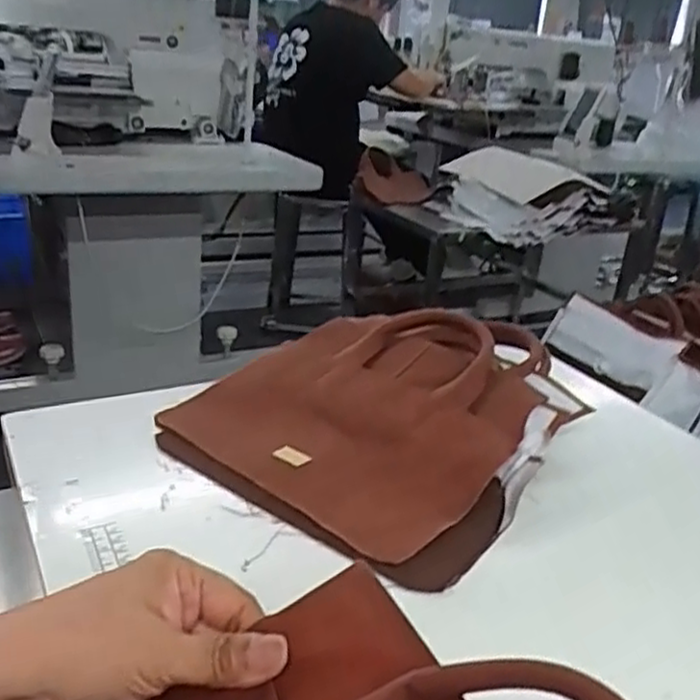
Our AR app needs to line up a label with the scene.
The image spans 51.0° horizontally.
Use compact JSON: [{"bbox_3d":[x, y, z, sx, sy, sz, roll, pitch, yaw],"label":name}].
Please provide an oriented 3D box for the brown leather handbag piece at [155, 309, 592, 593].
[{"bbox_3d":[0.039,0.040,0.615,0.279,0.051,0.330,23,44,33],"label":"brown leather handbag piece"}]

